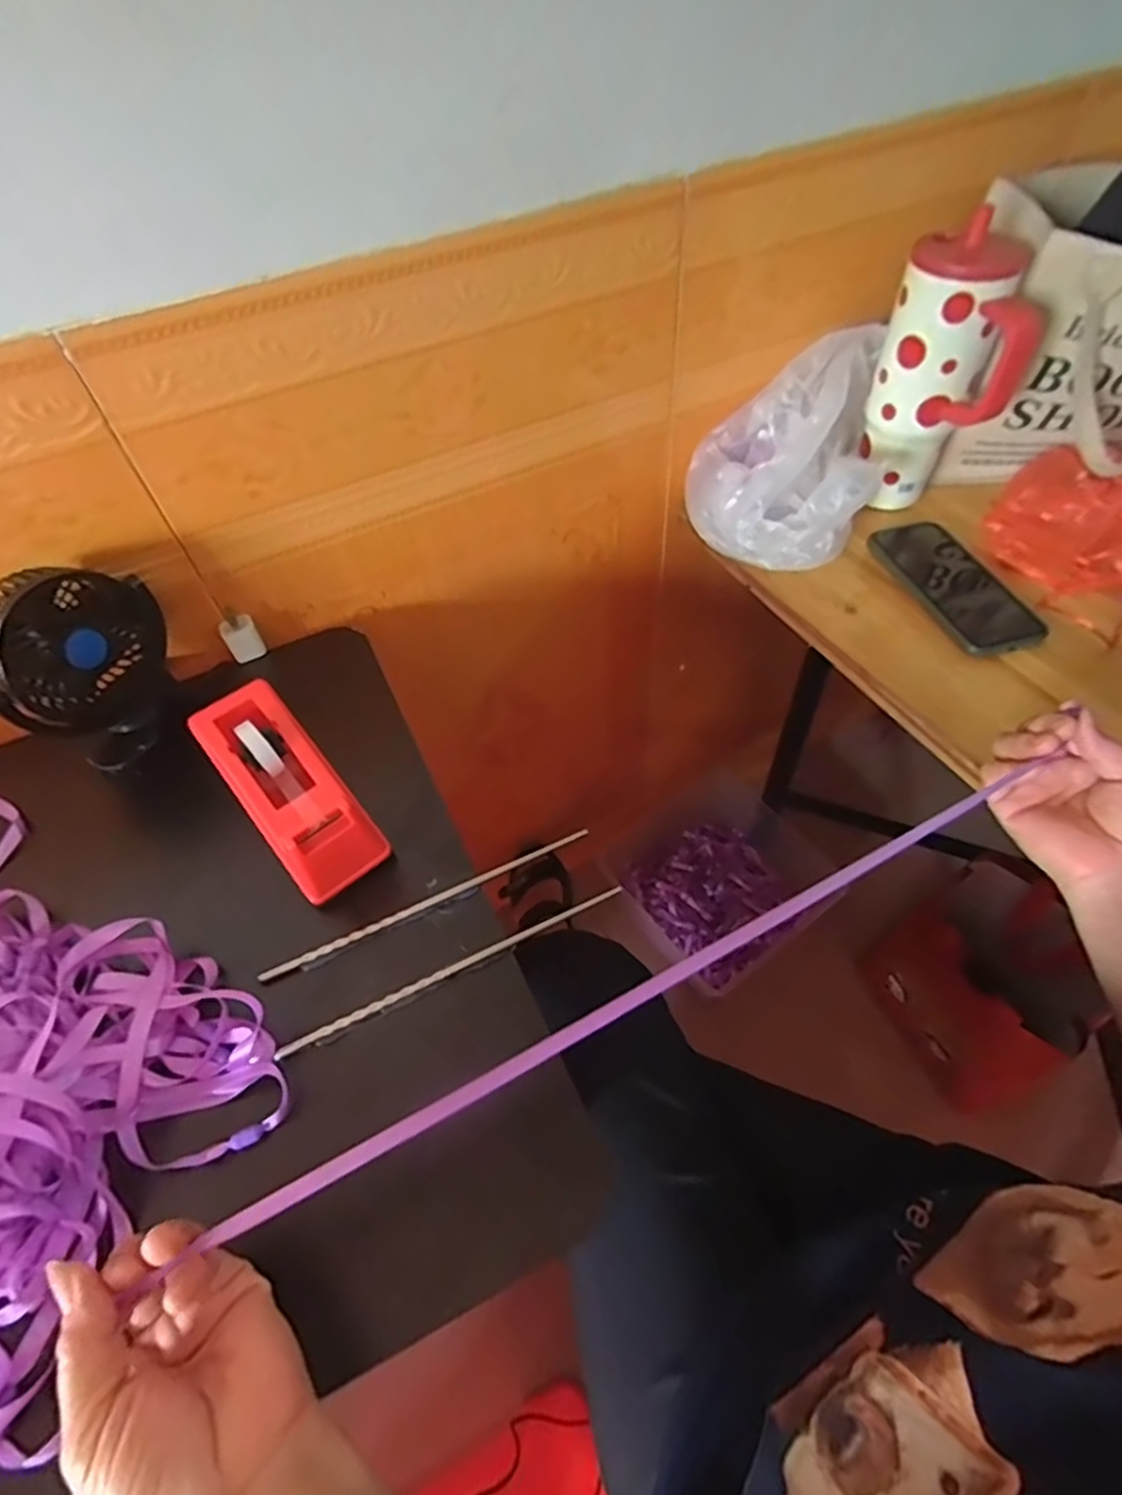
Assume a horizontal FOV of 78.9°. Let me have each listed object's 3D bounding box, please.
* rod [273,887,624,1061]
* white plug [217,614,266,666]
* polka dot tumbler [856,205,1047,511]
[{"bbox_3d":[-0.063,0.132,0.408,0.218,0.008,0.007,-23,55,-12],"label":"rod"},{"bbox_3d":[-0.274,-0.094,0.588,0.028,0.036,0.020,-28,56,-16],"label":"white plug"},{"bbox_3d":[0.332,-0.314,0.597,0.112,0.203,0.083,20,57,18],"label":"polka dot tumbler"}]

